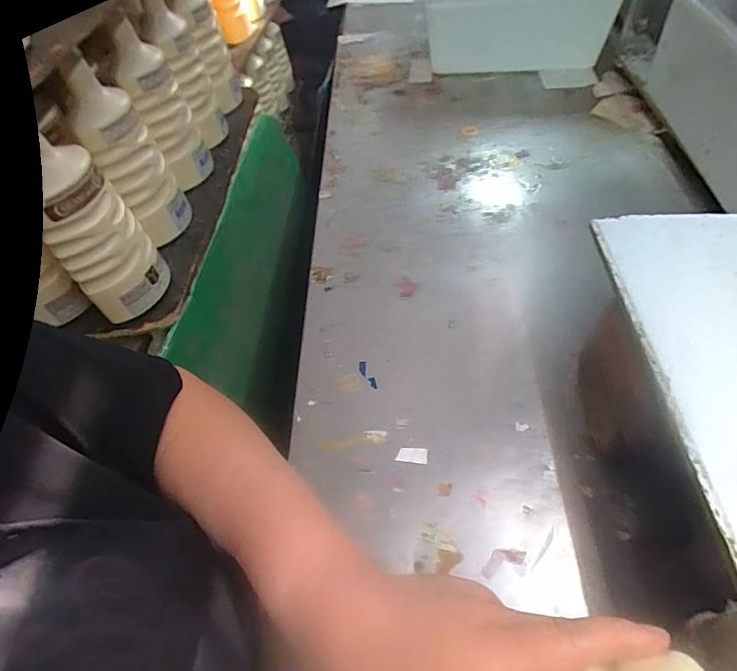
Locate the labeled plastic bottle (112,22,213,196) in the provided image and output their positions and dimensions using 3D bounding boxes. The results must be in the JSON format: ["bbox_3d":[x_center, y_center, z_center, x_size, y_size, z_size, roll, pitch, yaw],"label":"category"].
[{"bbox_3d":[-0.256,-0.275,0.594,0.065,0.193,0.081,-22,53,-11],"label":"labeled plastic bottle"}]

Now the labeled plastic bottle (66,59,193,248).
[{"bbox_3d":[-0.267,-0.191,0.531,0.067,0.191,0.089,-26,53,-11],"label":"labeled plastic bottle"}]

